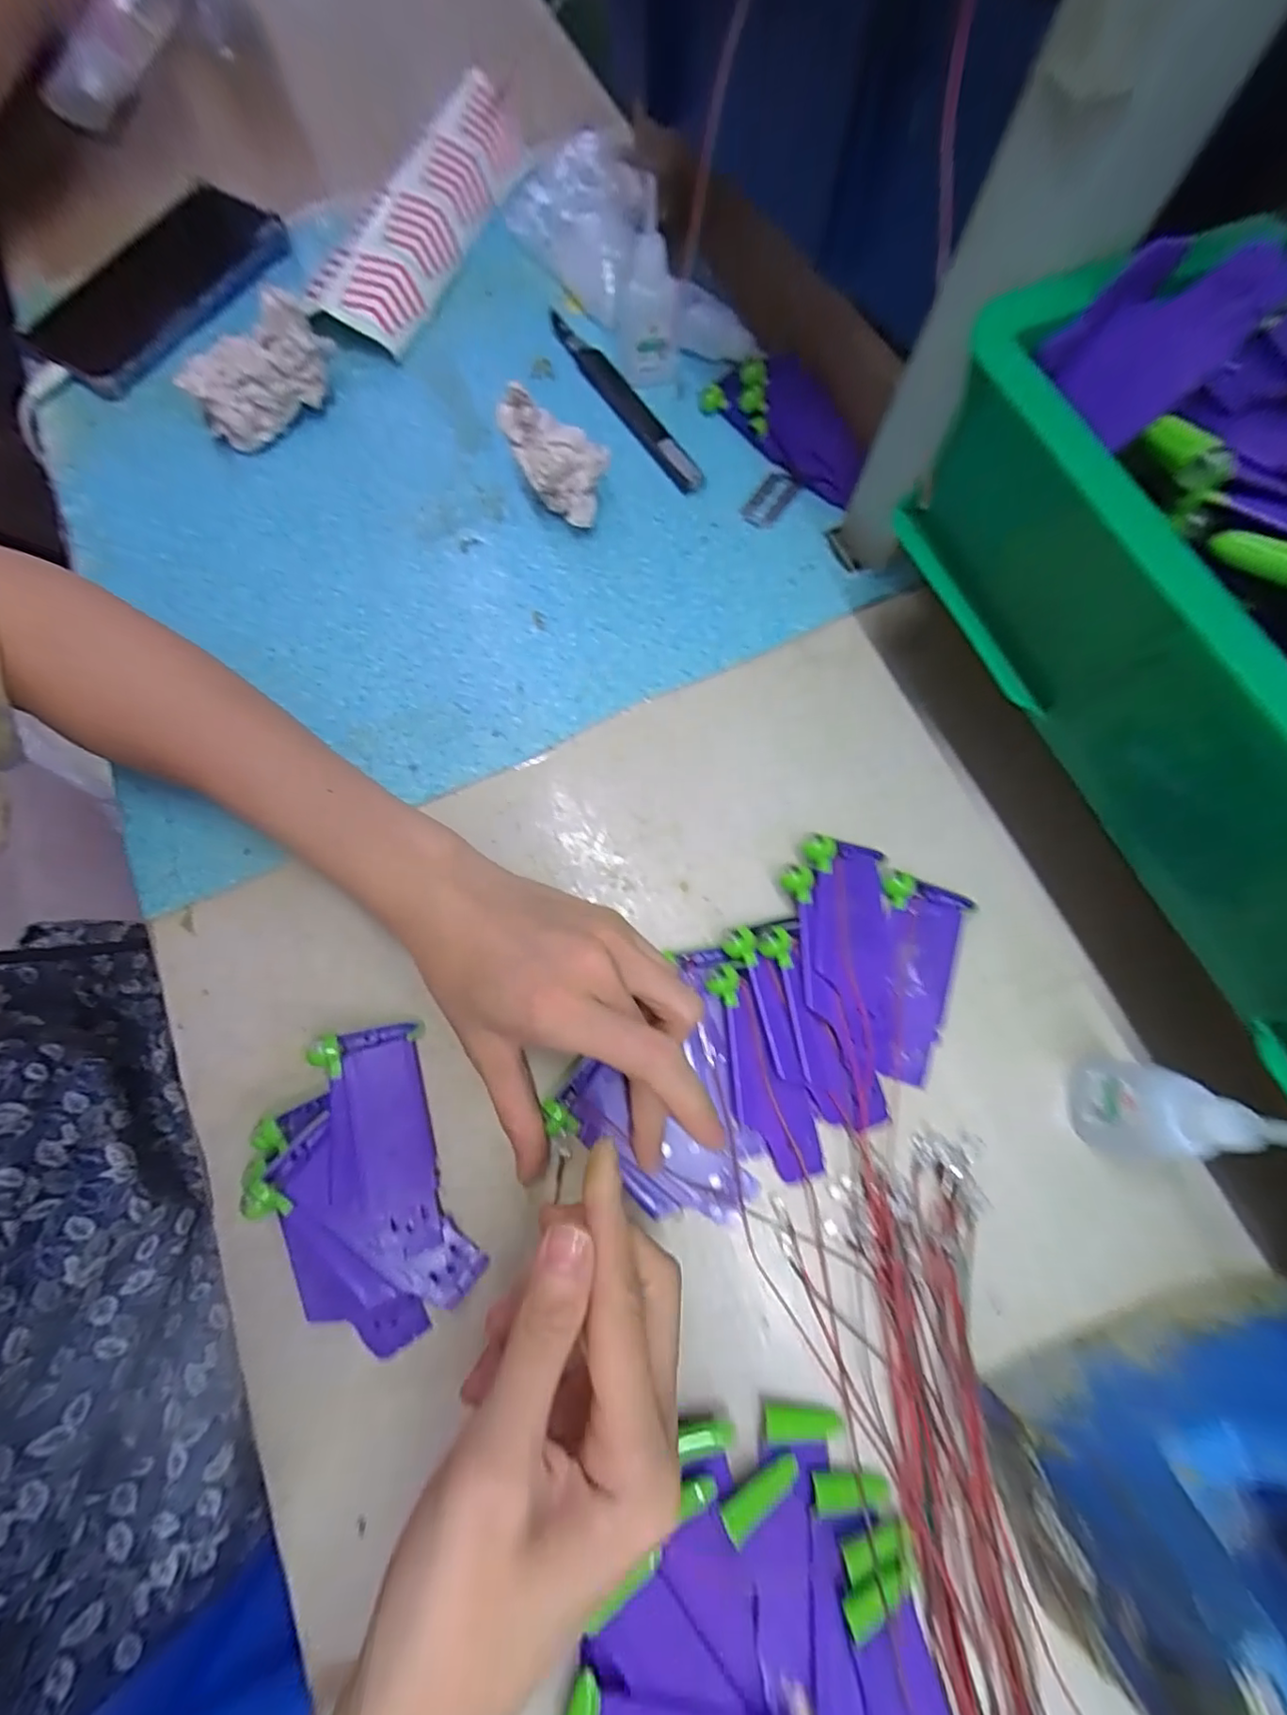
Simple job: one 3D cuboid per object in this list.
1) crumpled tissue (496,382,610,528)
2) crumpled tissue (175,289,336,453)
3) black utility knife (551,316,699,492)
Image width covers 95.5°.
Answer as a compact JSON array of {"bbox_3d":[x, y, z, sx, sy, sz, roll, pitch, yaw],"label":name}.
[{"bbox_3d":[-0.048,-0.208,0.311,0.054,0.051,0.042,1,75,1],"label":"crumpled tissue"},{"bbox_3d":[-0.219,-0.279,0.336,0.082,0.046,0.033,-41,79,-11],"label":"crumpled tissue"},{"bbox_3d":[-0.010,-0.282,0.361,0.015,0.020,0.161,-33,78,-9],"label":"black utility knife"}]

